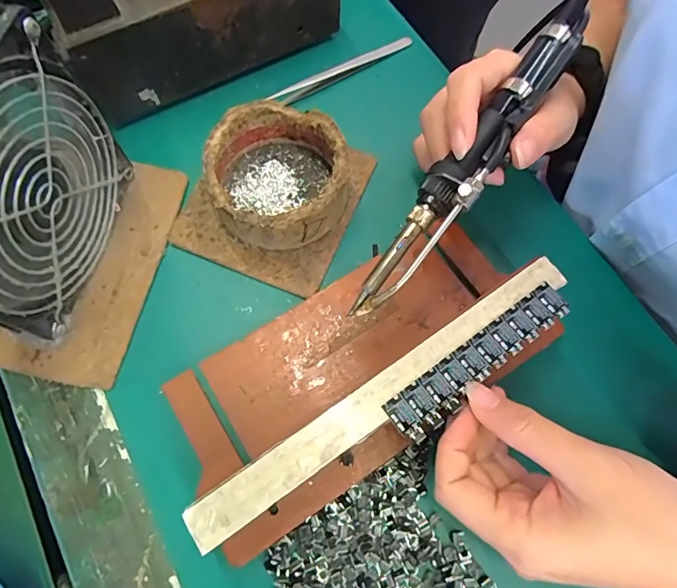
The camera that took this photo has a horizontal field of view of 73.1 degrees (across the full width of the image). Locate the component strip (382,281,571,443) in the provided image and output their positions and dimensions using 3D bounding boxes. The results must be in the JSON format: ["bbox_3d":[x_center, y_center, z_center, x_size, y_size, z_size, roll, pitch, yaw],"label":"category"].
[{"bbox_3d":[0.070,0.031,0.225,0.108,0.004,0.022,-35,76,-13],"label":"component strip"}]

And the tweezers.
[{"bbox_3d":[0.004,-0.163,0.331,0.116,0.013,0.006,-31,75,-11],"label":"tweezers"}]

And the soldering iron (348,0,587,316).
[{"bbox_3d":[0.070,-0.072,0.226,0.025,0.020,0.198,36,84,10],"label":"soldering iron"}]

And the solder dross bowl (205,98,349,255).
[{"bbox_3d":[-0.036,-0.070,0.279,0.078,0.040,0.083,0,71,-1],"label":"solder dross bowl"}]

